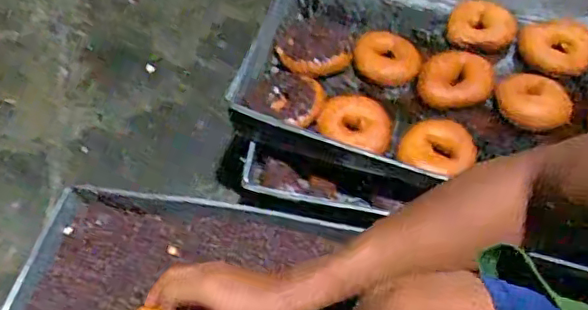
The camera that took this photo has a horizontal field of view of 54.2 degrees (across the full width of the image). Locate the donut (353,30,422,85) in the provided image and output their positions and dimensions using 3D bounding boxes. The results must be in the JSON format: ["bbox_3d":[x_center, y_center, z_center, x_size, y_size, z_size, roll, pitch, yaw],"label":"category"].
[{"bbox_3d":[0.132,-0.138,0.820,0.096,0.039,0.085,10,56,7],"label":"donut"}]

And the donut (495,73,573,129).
[{"bbox_3d":[0.313,-0.070,0.757,0.093,0.032,0.076,11,56,8],"label":"donut"}]

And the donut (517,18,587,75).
[{"bbox_3d":[0.366,-0.156,0.803,0.096,0.022,0.094,0,56,0],"label":"donut"}]

